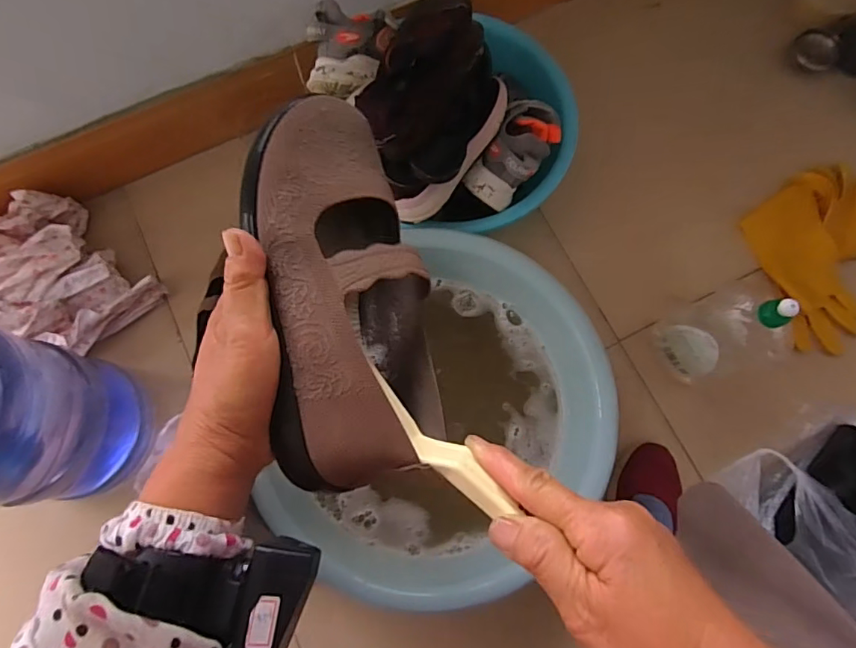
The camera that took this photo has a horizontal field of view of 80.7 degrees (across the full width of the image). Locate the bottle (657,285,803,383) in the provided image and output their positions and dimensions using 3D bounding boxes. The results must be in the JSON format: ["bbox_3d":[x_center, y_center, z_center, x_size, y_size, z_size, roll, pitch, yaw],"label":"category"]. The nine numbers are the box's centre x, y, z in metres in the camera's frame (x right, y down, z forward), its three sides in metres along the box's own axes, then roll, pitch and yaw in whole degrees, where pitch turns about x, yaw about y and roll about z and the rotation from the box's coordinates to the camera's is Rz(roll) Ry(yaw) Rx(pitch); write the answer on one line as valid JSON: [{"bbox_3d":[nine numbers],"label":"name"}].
[{"bbox_3d":[0.385,0.012,0.655,0.072,0.235,0.103,-25,75,-6],"label":"bottle"}]

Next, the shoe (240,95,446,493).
[{"bbox_3d":[-0.051,-0.021,0.303,0.094,0.068,0.219,-9,82,-2],"label":"shoe"}]

